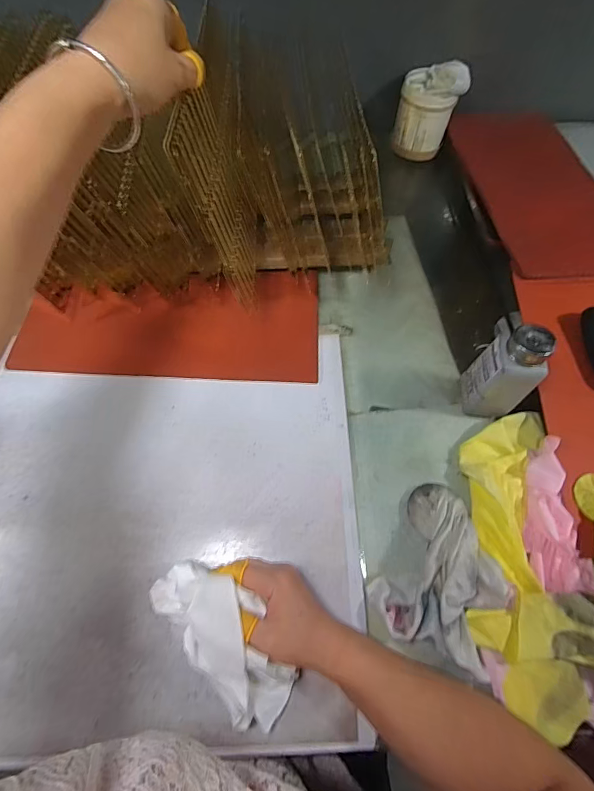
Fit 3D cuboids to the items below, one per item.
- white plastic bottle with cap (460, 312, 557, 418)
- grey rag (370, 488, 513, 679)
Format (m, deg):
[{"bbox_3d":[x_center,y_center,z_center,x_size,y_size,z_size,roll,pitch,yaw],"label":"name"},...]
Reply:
[{"bbox_3d":[0.227,-0.024,0.435,0.049,0.130,0.061,-4,64,-4],"label":"white plastic bottle with cap"},{"bbox_3d":[0.152,0.169,0.376,0.116,0.063,0.148,27,66,11],"label":"grey rag"}]

